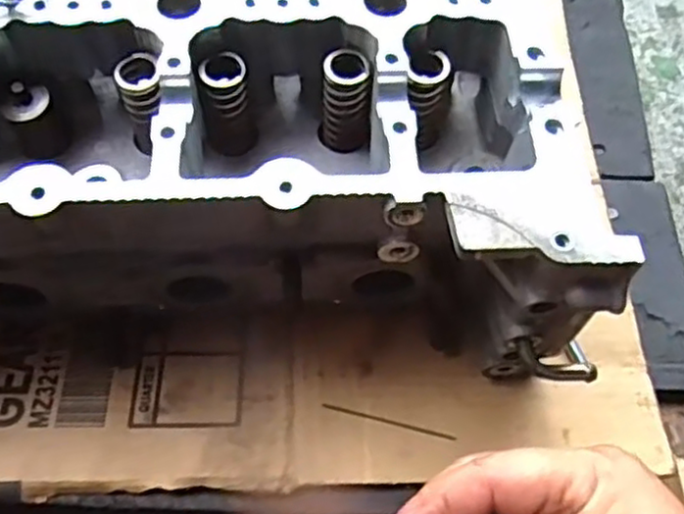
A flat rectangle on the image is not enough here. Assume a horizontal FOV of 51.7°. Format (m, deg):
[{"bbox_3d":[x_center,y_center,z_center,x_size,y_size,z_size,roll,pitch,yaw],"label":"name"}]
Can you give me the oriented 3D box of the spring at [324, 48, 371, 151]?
[{"bbox_3d":[0.003,-0.077,0.351,0.024,0.051,0.022,1,61,-2],"label":"spring"}]

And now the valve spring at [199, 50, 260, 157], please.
[{"bbox_3d":[-0.055,-0.074,0.347,0.022,0.051,0.022,-7,62,-6],"label":"valve spring"}]

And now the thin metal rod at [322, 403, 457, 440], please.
[{"bbox_3d":[0.024,0.085,0.368,0.070,0.004,0.004,14,63,5],"label":"thin metal rod"}]

